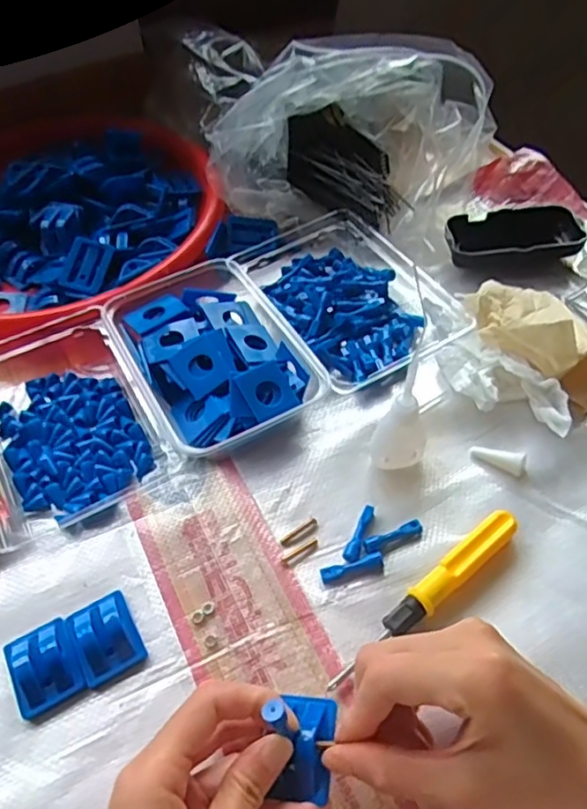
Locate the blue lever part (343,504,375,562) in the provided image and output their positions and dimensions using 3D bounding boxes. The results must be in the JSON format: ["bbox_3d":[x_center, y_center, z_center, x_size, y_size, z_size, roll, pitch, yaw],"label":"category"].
[{"bbox_3d":[0.040,0.078,0.382,0.010,0.005,0.039,15,54,15],"label":"blue lever part"}]

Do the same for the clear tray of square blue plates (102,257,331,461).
[{"bbox_3d":[-0.060,-0.034,0.452,0.108,0.035,0.160,-26,55,-16],"label":"clear tray of square blue plates"}]

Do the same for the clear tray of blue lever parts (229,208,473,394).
[{"bbox_3d":[0.036,-0.092,0.497,0.109,0.031,0.186,-27,55,-17],"label":"clear tray of blue lever parts"}]

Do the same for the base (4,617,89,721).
[{"bbox_3d":[-0.136,0.140,0.340,0.036,0.015,0.044,-24,54,-15],"label":"base"}]

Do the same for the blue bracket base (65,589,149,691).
[{"bbox_3d":[-0.105,0.126,0.348,0.034,0.017,0.046,-24,54,-15],"label":"blue bracket base"}]

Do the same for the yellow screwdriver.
[{"bbox_3d":[0.074,0.107,0.349,0.141,0.015,0.016,-35,58,-22],"label":"yellow screwdriver"}]

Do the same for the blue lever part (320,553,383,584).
[{"bbox_3d":[0.034,0.096,0.367,0.037,0.007,0.010,-11,52,-5],"label":"blue lever part"}]

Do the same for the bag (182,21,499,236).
[{"bbox_3d":[0.033,-0.240,0.550,0.269,0.098,0.145,6,52,8],"label":"bag"}]

